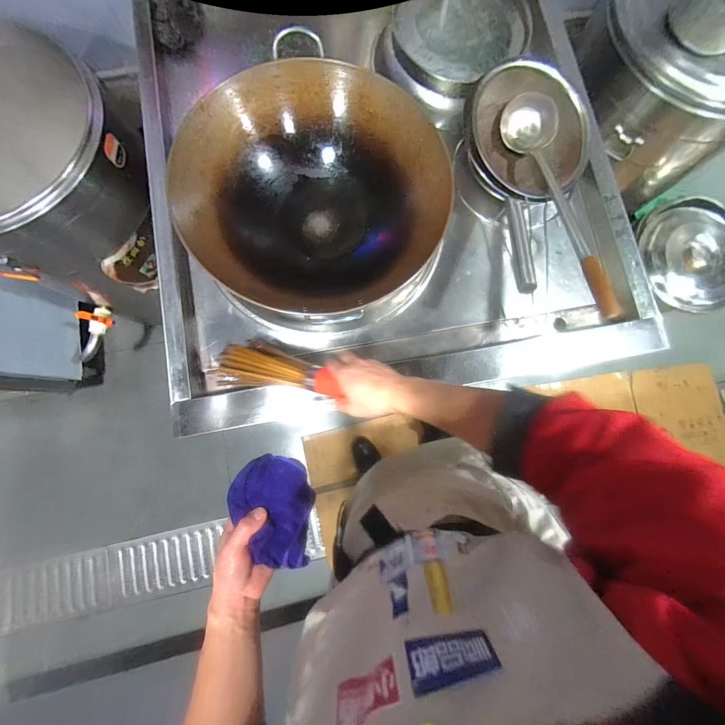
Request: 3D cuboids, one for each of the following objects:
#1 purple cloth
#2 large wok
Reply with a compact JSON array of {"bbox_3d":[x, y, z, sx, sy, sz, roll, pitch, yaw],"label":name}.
[{"bbox_3d":[-0.119,0.202,0.423,0.099,0.055,0.142,-14,82,-4],"label":"purple cloth"},{"bbox_3d":[-0.086,-0.324,0.629,0.454,0.171,0.458,0,81,-2],"label":"large wok"}]

